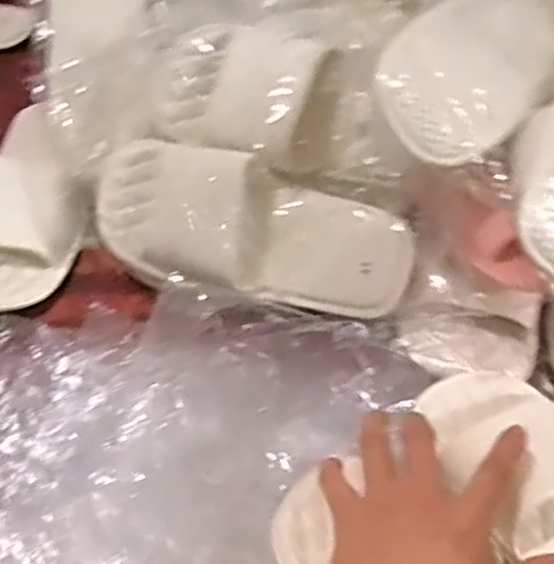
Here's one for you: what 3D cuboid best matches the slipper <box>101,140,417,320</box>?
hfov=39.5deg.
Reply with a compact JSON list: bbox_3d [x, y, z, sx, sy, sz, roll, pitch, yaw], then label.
[{"bbox_3d":[-0.022,-0.036,0.568,0.243,0.065,0.103,13,96,9],"label":"slipper"}]

